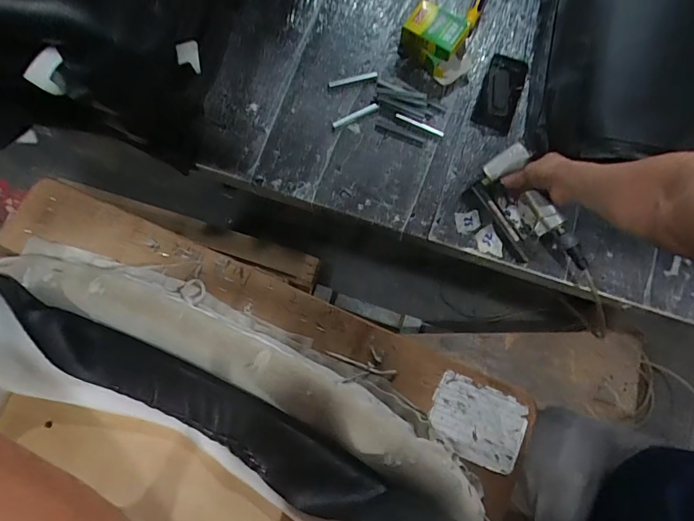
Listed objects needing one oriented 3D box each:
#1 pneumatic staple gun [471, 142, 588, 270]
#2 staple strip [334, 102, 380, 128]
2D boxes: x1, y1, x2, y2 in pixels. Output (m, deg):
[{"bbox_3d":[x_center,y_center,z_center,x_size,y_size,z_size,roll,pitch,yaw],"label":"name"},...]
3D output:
[{"bbox_3d":[0.326,-0.080,0.757,0.100,0.070,0.238,-30,78,-8],"label":"pneumatic staple gun"},{"bbox_3d":[0.017,-0.293,0.857,0.097,0.013,0.013,-22,76,8],"label":"staple strip"}]

